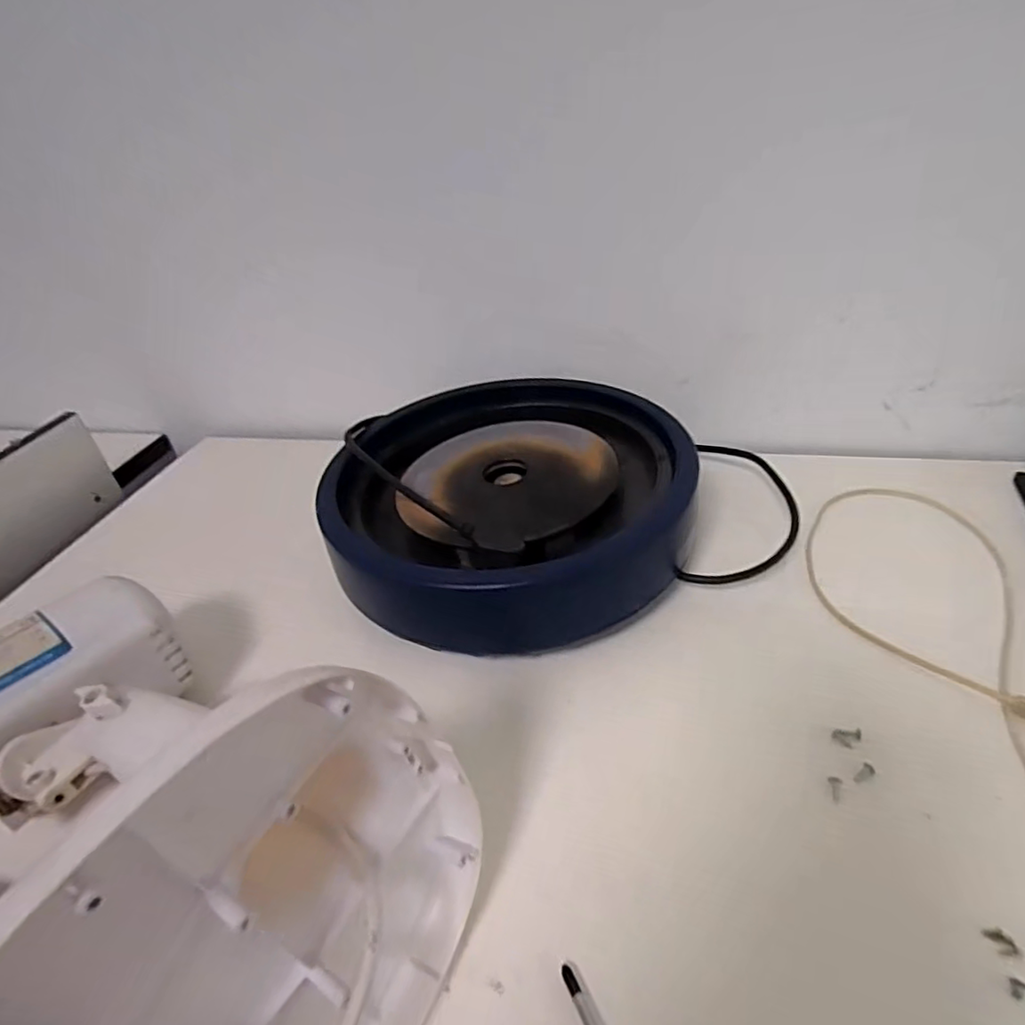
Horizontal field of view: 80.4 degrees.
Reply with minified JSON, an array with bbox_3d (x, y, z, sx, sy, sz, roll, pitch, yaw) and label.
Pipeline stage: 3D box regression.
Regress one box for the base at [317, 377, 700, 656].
[{"bbox_3d":[-0.003,-0.008,0.515,0.292,0.085,0.278,0,37,11],"label":"base"}]

